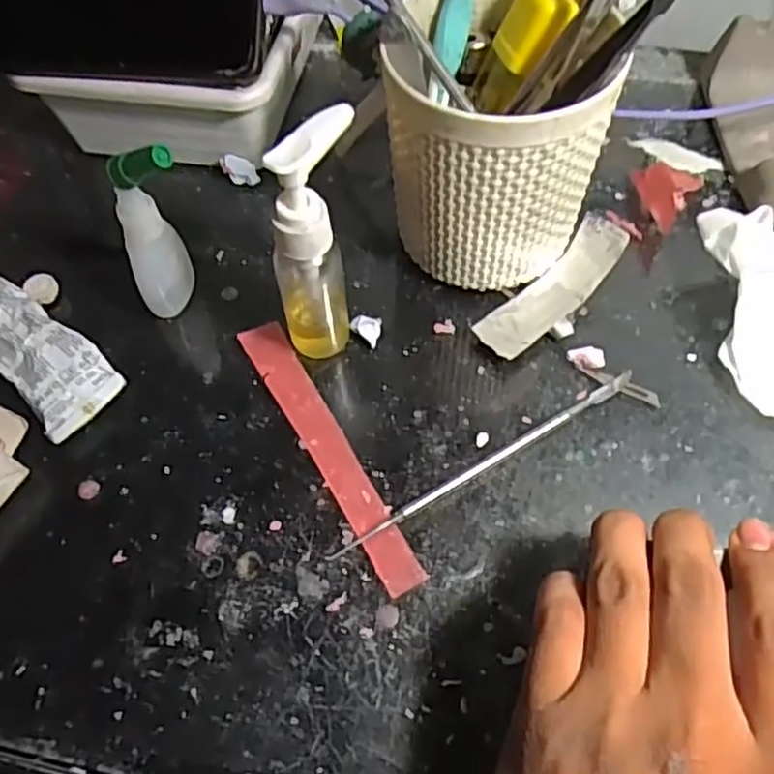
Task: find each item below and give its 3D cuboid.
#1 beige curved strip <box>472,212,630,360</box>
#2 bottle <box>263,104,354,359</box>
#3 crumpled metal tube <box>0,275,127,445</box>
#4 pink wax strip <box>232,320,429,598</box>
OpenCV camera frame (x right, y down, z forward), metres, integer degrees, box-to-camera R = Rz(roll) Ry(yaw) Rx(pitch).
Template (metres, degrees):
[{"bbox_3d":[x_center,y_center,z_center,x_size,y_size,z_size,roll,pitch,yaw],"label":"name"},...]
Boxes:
[{"bbox_3d":[0.079,-0.047,0.338,0.082,0.030,0.027,-41,66,-19],"label":"beige curved strip"},{"bbox_3d":[-0.029,-0.057,0.298,0.038,0.114,0.035,-8,59,-2],"label":"bottle"},{"bbox_3d":[-0.194,-0.038,0.342,0.163,0.033,0.039,36,67,21],"label":"crumpled metal tube"},{"bbox_3d":[-0.027,0.026,0.314,0.019,0.004,0.145,-25,63,-16],"label":"pink wax strip"}]

